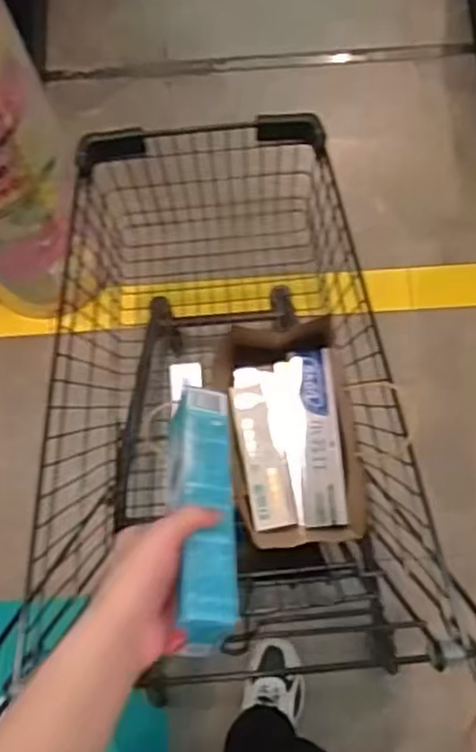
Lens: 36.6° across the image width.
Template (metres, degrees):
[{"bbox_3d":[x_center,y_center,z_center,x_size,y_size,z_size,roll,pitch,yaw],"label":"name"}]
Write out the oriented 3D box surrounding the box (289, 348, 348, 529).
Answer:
[{"bbox_3d":[0.113,0.083,0.970,0.062,0.045,0.230,-6,84,25],"label":"box"}]

